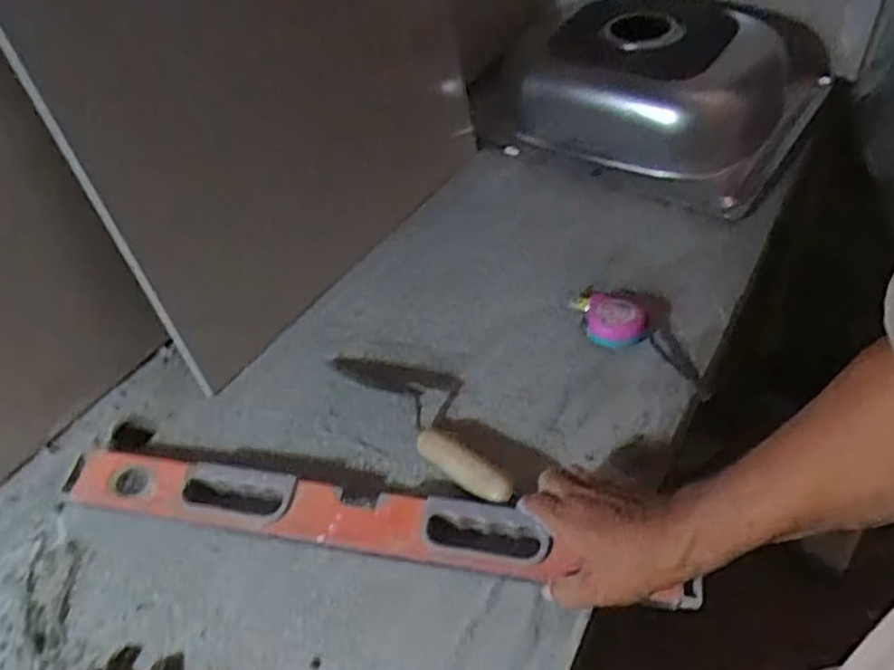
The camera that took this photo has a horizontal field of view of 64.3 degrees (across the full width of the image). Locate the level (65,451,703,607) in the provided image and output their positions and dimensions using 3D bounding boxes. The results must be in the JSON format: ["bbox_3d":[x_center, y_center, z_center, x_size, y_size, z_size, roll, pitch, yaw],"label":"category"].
[{"bbox_3d":[-0.083,0.161,0.646,0.586,0.027,0.062,6,44,12],"label":"level"}]

